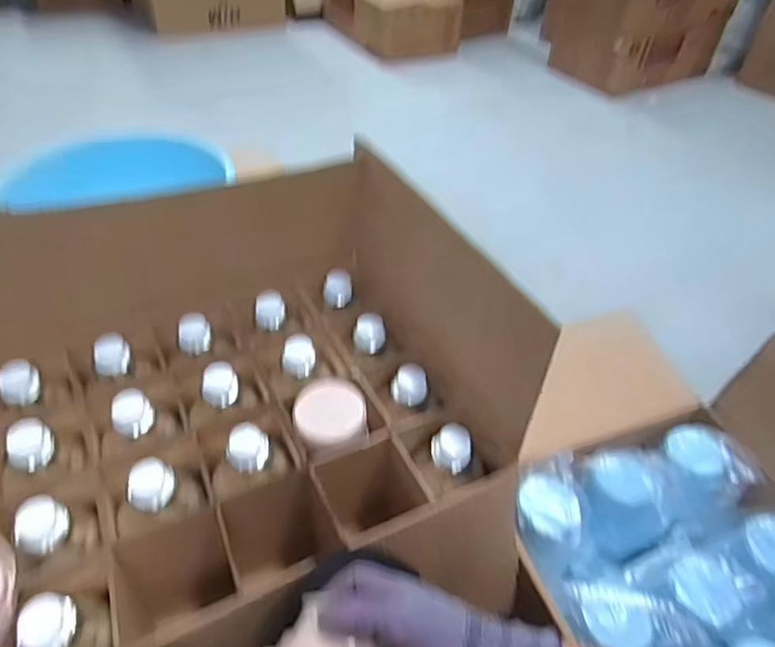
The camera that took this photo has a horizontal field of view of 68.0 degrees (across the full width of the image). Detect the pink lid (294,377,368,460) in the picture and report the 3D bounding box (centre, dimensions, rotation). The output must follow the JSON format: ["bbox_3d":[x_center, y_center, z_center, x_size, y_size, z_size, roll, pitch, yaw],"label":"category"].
[{"bbox_3d":[-0.068,0.119,0.724,0.092,0.044,0.093,3,42,-3],"label":"pink lid"}]

